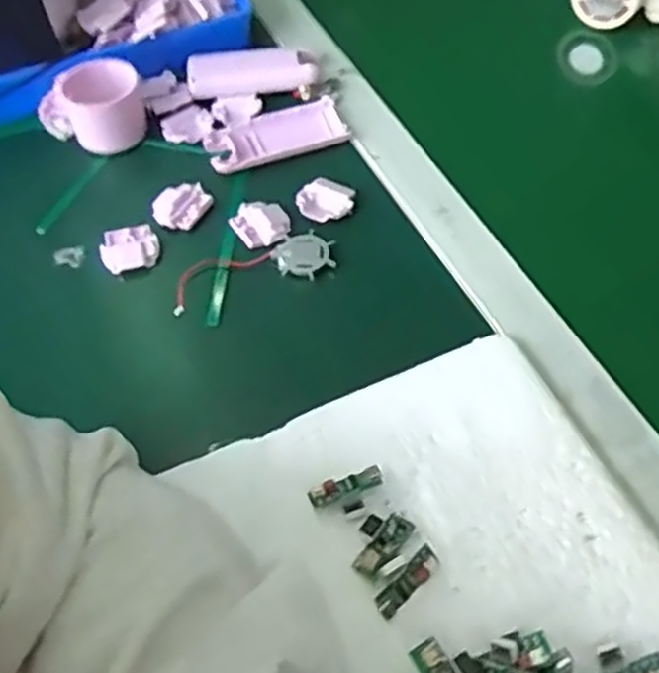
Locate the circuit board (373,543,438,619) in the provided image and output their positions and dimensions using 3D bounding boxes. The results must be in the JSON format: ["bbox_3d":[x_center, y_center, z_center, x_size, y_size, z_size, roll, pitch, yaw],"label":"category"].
[{"bbox_3d":[0.038,0.119,0.371,0.038,0.009,0.011,-38,63,-24],"label":"circuit board"}]

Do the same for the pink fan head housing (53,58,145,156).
[{"bbox_3d":[-0.173,-0.178,0.587,0.057,0.044,0.067,-17,57,-12],"label":"pink fan head housing"}]

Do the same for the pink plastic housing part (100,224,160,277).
[{"bbox_3d":[-0.137,-0.061,0.527,0.039,0.010,0.034,-19,57,-13],"label":"pink plastic housing part"}]

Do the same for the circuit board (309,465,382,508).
[{"bbox_3d":[0.009,0.079,0.405,0.040,0.006,0.013,-17,56,-12],"label":"circuit board"}]

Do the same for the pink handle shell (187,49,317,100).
[{"bbox_3d":[-0.062,-0.214,0.616,0.102,0.018,0.037,-7,55,-4],"label":"pink handle shell"}]

